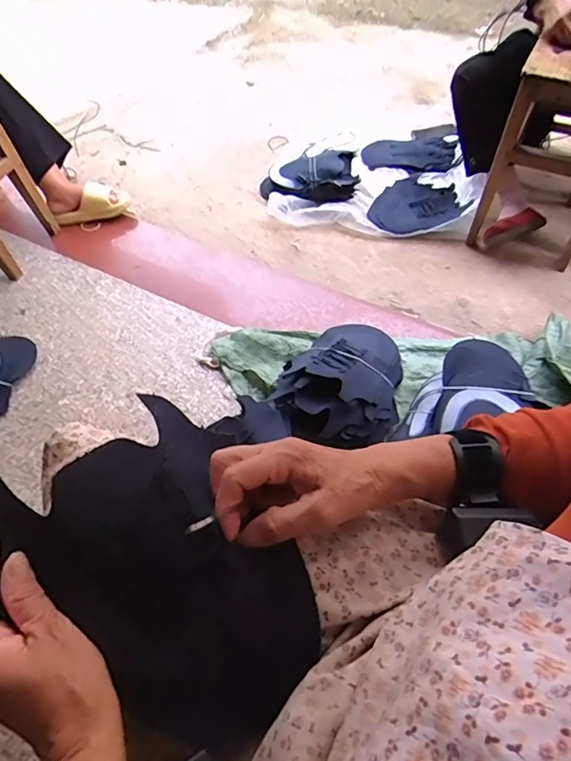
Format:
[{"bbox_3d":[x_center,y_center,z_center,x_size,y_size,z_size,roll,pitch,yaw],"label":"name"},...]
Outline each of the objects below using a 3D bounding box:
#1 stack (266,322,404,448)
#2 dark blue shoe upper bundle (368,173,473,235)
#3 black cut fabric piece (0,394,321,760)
[{"bbox_3d":[0.117,-0.015,0.938,0.237,0.088,0.289,19,61,17],"label":"stack"},{"bbox_3d":[0.410,-0.527,1.416,0.257,0.047,0.304,31,65,23],"label":"dark blue shoe upper bundle"},{"bbox_3d":[-0.079,0.127,0.345,0.235,0.040,0.166,39,73,-2],"label":"black cut fabric piece"}]

